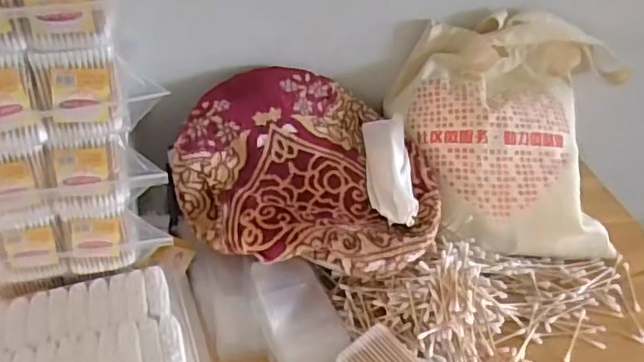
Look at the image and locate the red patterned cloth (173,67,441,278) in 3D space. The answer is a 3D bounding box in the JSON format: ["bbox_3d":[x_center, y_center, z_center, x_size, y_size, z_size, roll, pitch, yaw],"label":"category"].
[{"bbox_3d":[-0.016,-0.010,0.675,0.278,0.100,0.233,7,49,-3],"label":"red patterned cloth"}]

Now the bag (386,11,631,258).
[{"bbox_3d":[0.226,-0.066,0.734,0.284,0.190,0.253,6,40,3],"label":"bag"}]

